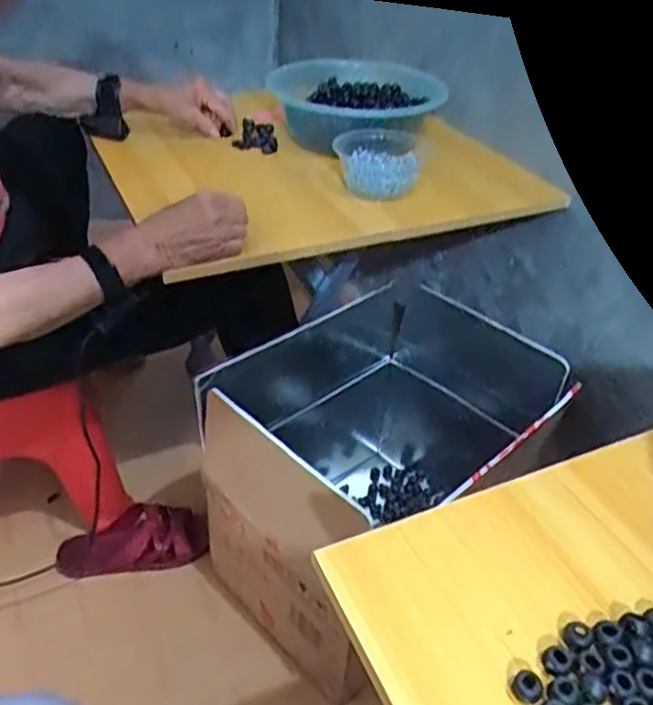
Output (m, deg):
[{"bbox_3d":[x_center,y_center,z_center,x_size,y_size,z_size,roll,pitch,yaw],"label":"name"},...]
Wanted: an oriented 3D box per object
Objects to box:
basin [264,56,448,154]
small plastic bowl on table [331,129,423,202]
[{"bbox_3d":[0.034,-0.446,1.190,0.337,0.097,0.246,30,46,30],"label":"basin"},{"bbox_3d":[0.075,-0.287,1.003,0.125,0.068,0.138,8,39,5],"label":"small plastic bowl on table"}]

